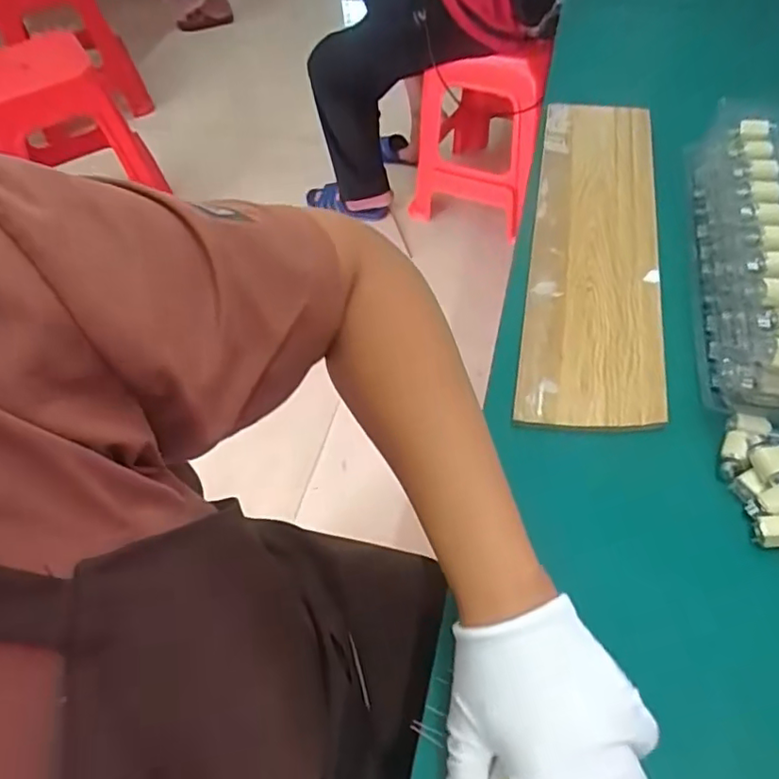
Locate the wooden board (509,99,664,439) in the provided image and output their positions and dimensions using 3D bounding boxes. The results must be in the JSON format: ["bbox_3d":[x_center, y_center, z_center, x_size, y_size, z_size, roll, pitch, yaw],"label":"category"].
[{"bbox_3d":[0.205,-0.155,0.602,0.118,0.014,0.462,8,55,9],"label":"wooden board"}]

